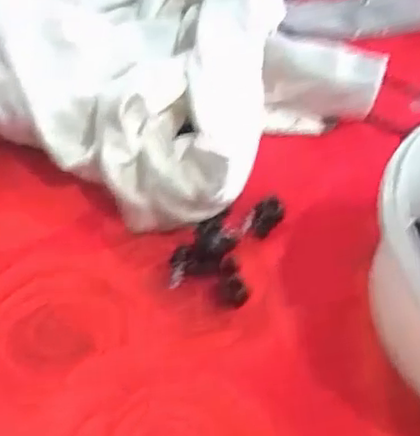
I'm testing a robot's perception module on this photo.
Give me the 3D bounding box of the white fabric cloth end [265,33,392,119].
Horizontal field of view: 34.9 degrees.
[{"bbox_3d":[0.068,-0.087,0.408,0.070,0.038,0.032,16,51,6],"label":"white fabric cloth end"}]

